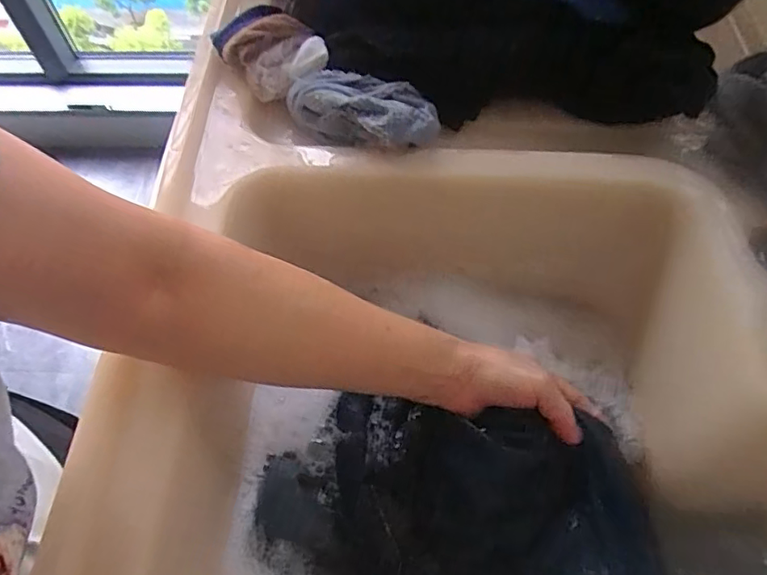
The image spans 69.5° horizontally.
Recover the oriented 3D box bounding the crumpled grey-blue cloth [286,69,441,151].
[{"bbox_3d":[-0.019,-0.138,0.451,0.123,0.042,0.053,9,59,7],"label":"crumpled grey-blue cloth"}]

